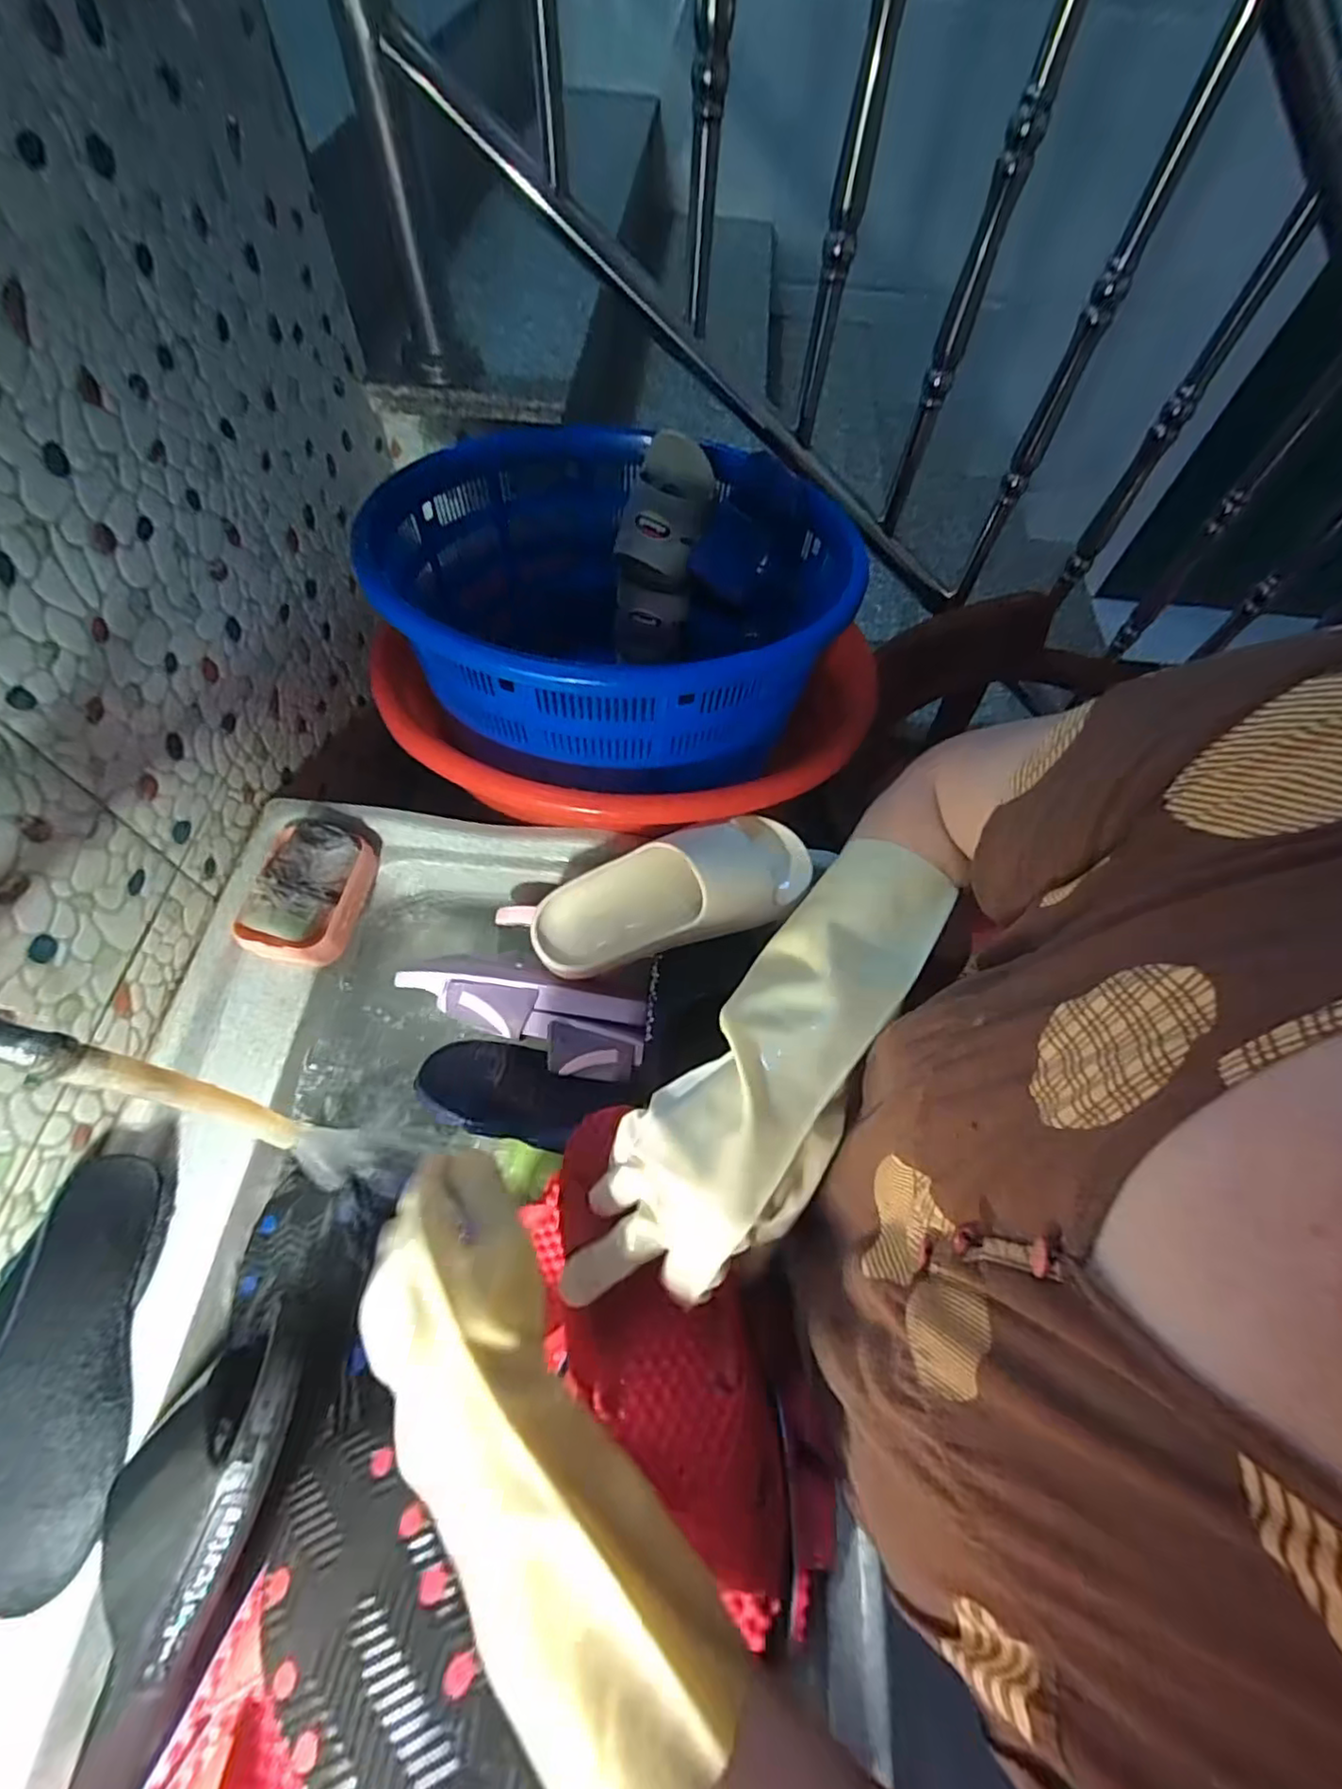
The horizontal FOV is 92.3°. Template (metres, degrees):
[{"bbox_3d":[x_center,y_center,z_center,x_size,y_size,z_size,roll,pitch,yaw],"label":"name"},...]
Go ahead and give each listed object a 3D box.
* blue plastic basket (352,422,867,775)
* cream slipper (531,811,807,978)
[{"bbox_3d":[-0.053,-0.302,0.692,0.451,0.231,0.435,1,62,-3],"label":"blue plastic basket"},{"bbox_3d":[0.003,-0.004,0.587,0.255,0.073,0.101,-15,90,1],"label":"cream slipper"}]

